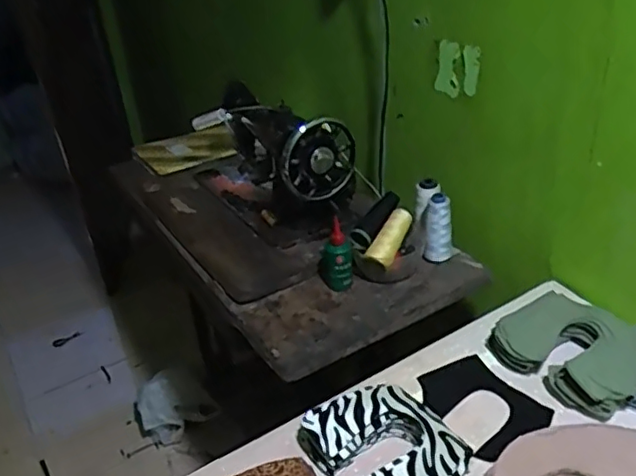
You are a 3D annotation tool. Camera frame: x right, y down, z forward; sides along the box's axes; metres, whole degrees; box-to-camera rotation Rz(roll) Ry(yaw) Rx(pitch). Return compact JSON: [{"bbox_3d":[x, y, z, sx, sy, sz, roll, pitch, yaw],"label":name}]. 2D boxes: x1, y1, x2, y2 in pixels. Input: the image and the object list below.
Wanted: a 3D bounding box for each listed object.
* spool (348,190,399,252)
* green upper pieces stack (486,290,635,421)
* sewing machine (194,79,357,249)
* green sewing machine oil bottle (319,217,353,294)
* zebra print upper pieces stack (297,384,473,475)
[{"bbox_3d":[0.096,-0.030,1.004,0.032,0.031,0.124,21,60,36],"label":"spool"},{"bbox_3d":[0.318,0.138,0.775,0.173,0.049,0.142,22,40,37],"label":"green upper pieces stack"},{"bbox_3d":[-0.108,-0.154,1.168,0.149,0.221,0.402,-22,35,-25],"label":"sewing machine"},{"bbox_3d":[0.028,0.027,0.964,0.050,0.109,0.045,-7,31,-3],"label":"green sewing machine oil bottle"},{"bbox_3d":[0.074,0.232,0.671,0.133,0.049,0.167,-24,36,-28],"label":"zebra print upper pieces stack"}]

